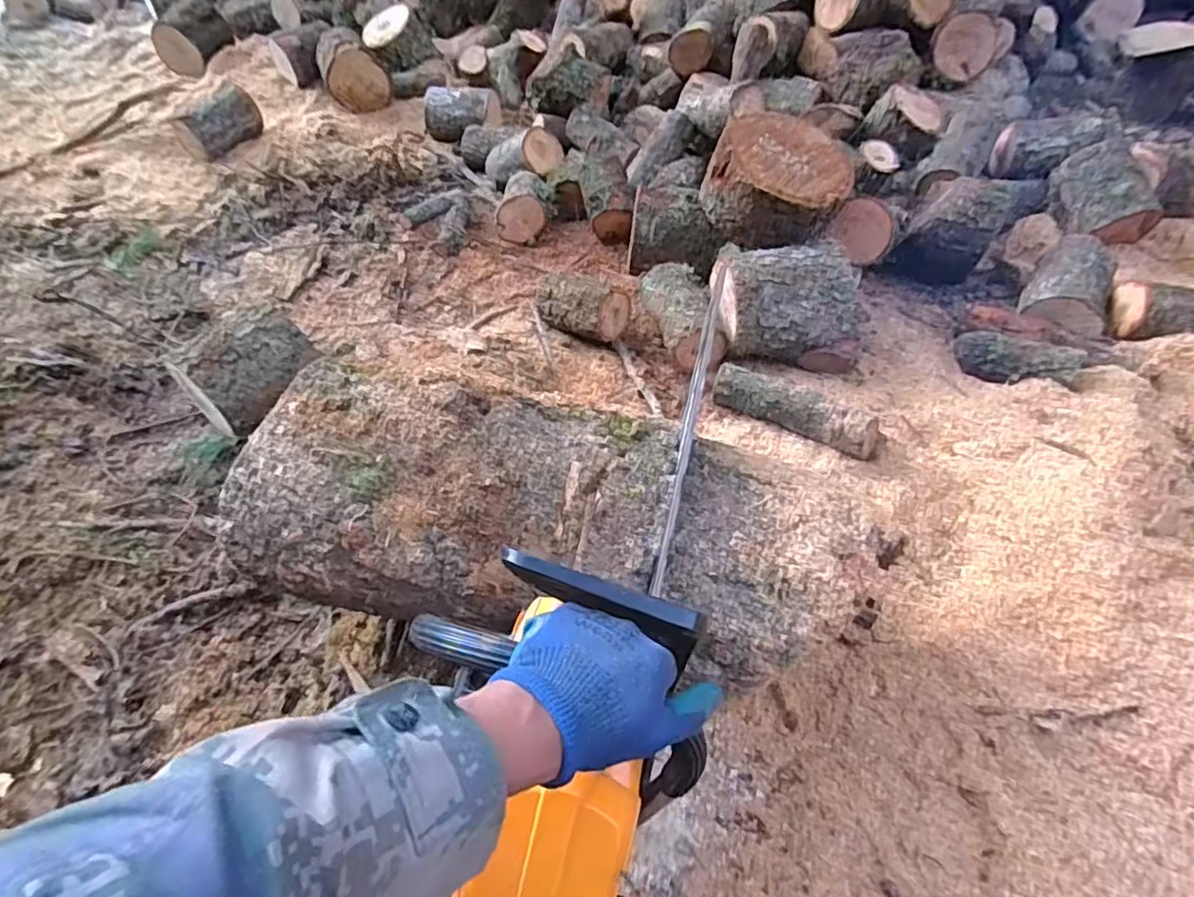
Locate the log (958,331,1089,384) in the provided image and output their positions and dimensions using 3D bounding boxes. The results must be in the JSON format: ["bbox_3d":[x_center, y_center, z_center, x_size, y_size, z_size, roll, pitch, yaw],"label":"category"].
[{"bbox_3d":[0.791,-0.175,1.158,0.202,0.051,0.102,14,52,35],"label":"log"}]

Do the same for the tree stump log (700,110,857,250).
[{"bbox_3d":[0.358,-0.523,1.223,0.264,0.149,0.282,44,62,9],"label":"tree stump log"}]

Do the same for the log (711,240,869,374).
[{"bbox_3d":[0.353,-0.266,1.164,0.271,0.178,0.182,9,51,6],"label":"log"}]

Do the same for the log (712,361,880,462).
[{"bbox_3d":[0.345,-0.068,1.068,0.292,0.084,0.072,29,59,25],"label":"log"}]

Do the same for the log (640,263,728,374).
[{"bbox_3d":[0.167,-0.273,1.236,0.113,0.097,0.254,-14,46,-5],"label":"log"}]

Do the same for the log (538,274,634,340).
[{"bbox_3d":[-0.031,-0.282,1.223,0.179,0.120,0.096,32,57,22],"label":"log"}]

